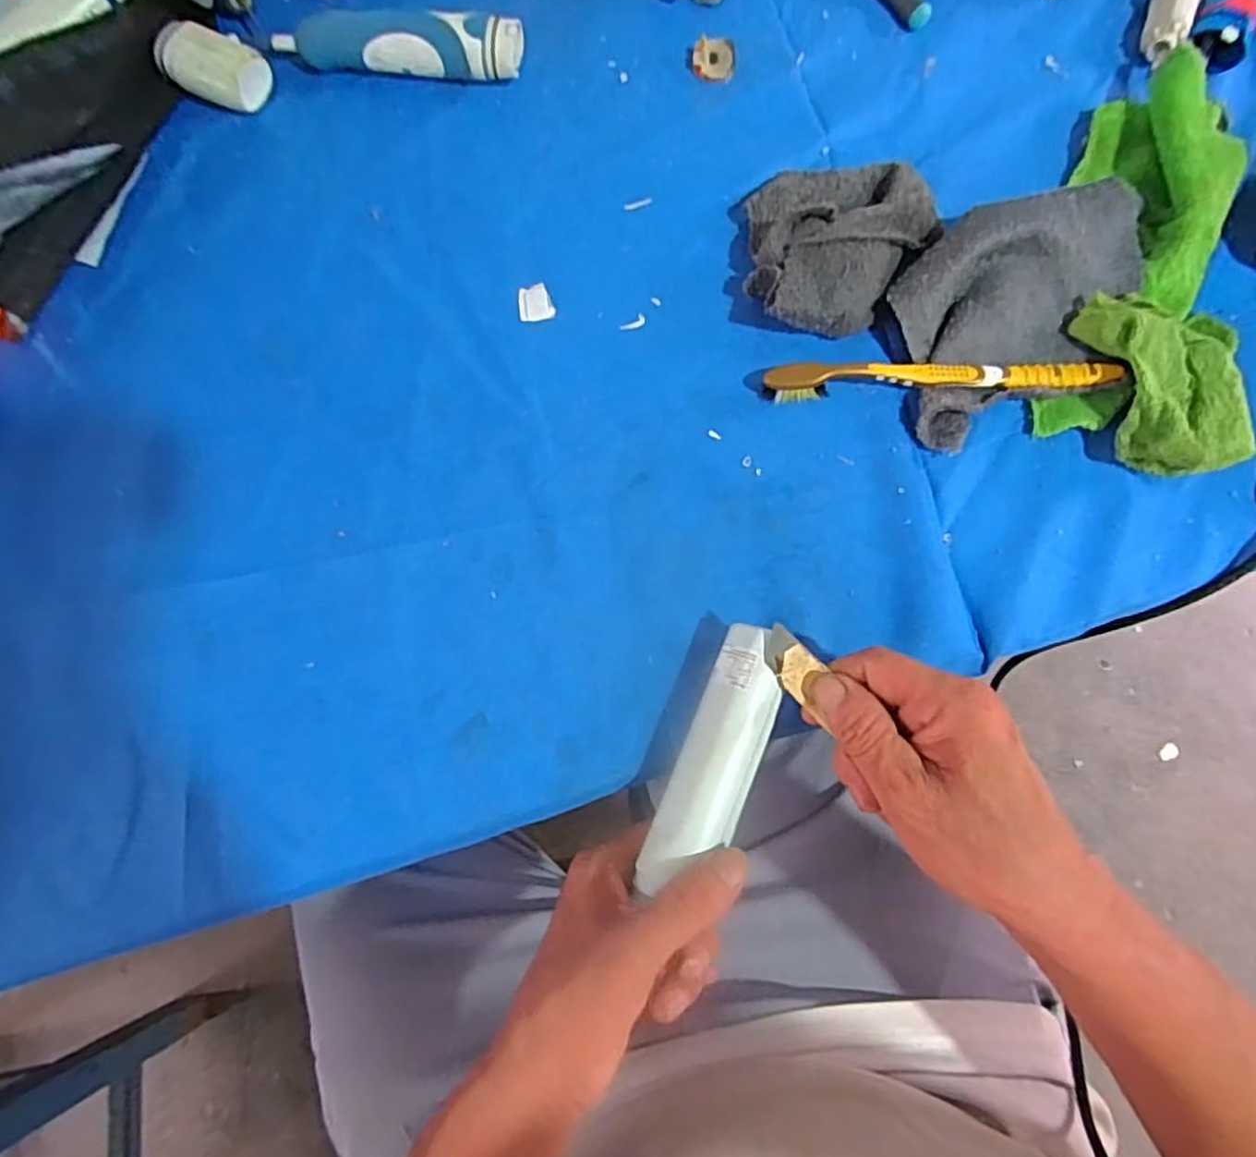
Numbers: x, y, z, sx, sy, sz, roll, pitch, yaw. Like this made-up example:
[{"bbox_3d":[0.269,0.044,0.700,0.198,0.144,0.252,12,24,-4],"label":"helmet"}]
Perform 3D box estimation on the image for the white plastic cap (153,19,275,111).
[{"bbox_3d":[-0.241,-0.298,0.407,0.060,0.028,0.033,25,79,5],"label":"white plastic cap"}]

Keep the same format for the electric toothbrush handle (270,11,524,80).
[{"bbox_3d":[-0.133,-0.310,0.407,0.140,0.027,0.029,5,78,1],"label":"electric toothbrush handle"}]

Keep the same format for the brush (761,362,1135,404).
[{"bbox_3d":[0.165,-0.106,0.370,0.180,0.017,0.017,-2,78,0],"label":"brush"}]

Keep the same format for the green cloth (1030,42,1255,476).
[{"bbox_3d":[0.277,-0.171,0.375,0.098,0.033,0.235,5,78,1],"label":"green cloth"}]

